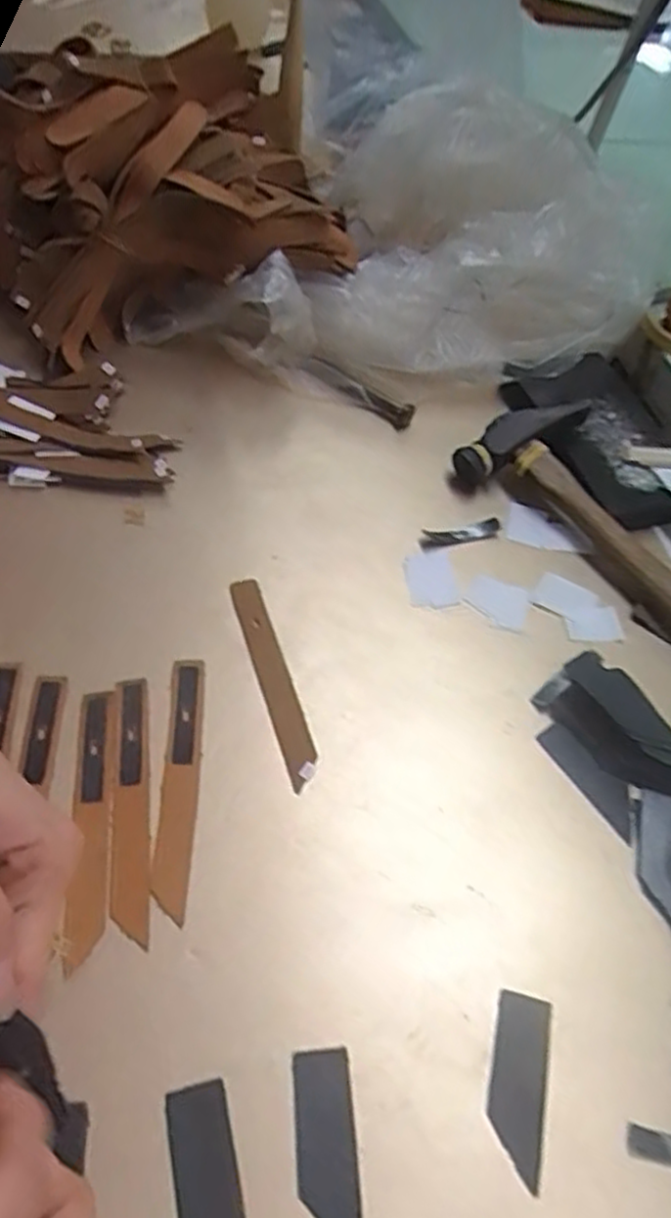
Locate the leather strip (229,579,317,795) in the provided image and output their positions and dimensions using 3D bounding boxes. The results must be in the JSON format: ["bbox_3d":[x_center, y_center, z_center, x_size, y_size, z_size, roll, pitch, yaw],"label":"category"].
[{"bbox_3d":[-0.033,0.034,0.393,0.017,0.004,0.124,-12,58,-16],"label":"leather strip"}]

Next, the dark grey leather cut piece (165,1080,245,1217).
[{"bbox_3d":[-0.047,0.210,0.271,0.022,0.004,0.062,-9,57,-14],"label":"dark grey leather cut piece"}]

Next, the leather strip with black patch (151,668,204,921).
[{"bbox_3d":[-0.074,0.080,0.355,0.017,0.004,0.126,2,55,-6],"label":"leather strip with black patch"}]

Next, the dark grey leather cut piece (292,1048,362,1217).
[{"bbox_3d":[-0.003,0.204,0.281,0.022,0.004,0.063,-1,55,-9],"label":"dark grey leather cut piece"}]

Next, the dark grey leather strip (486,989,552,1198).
[{"bbox_3d":[0.074,0.191,0.300,0.022,0.004,0.063,16,54,3],"label":"dark grey leather strip"}]

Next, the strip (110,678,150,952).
[{"bbox_3d":[-0.096,0.089,0.347,0.016,0.004,0.124,-3,56,-10],"label":"strip"}]

